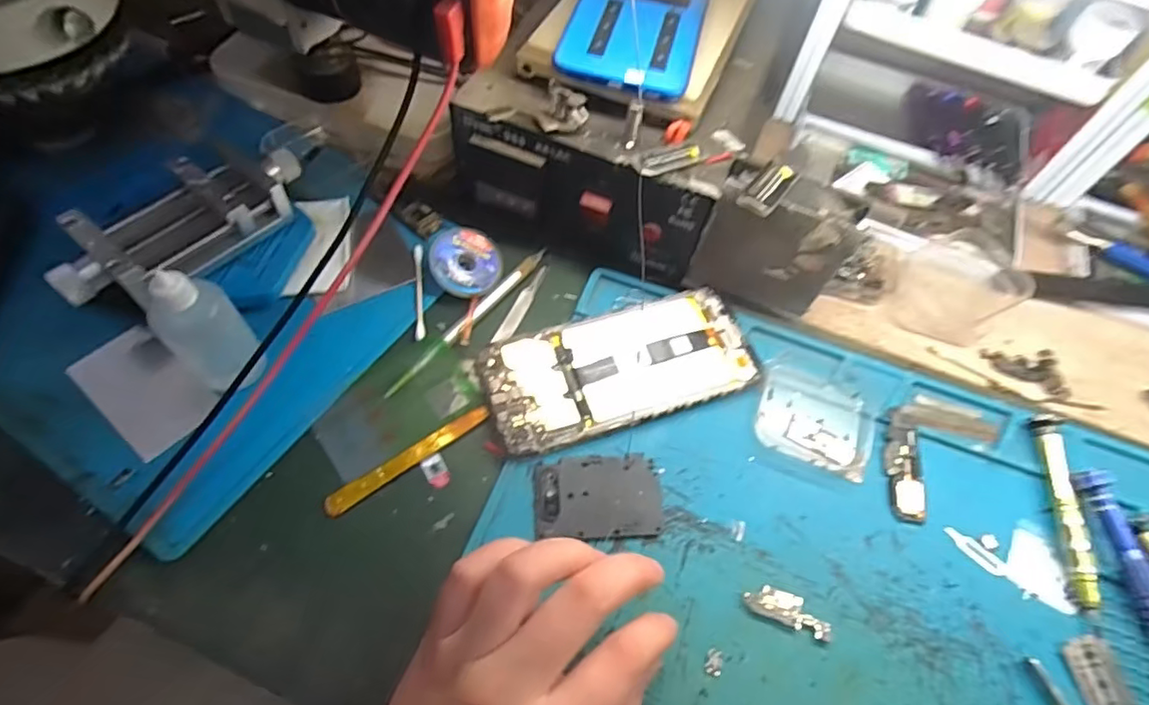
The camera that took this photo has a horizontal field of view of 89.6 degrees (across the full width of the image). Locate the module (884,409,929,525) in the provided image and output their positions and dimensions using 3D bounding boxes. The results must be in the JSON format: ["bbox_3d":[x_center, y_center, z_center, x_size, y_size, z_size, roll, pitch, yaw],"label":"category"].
[{"bbox_3d":[0.189,0.064,0.331,0.020,0.004,0.065,8,60,1],"label":"module"}]

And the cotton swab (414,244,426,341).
[{"bbox_3d":[-0.098,-0.040,0.365,0.005,0.004,0.072,-5,61,-7],"label":"cotton swab"}]

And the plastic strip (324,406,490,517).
[{"bbox_3d":[-0.089,0.056,0.313,0.095,0.004,0.011,-33,68,-20],"label":"plastic strip"}]

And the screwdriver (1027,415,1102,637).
[{"bbox_3d":[0.274,0.089,0.322,0.015,0.013,0.116,11,60,2],"label":"screwdriver"}]

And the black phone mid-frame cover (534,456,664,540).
[{"bbox_3d":[0.013,0.077,0.308,0.067,0.004,0.042,-2,61,-5],"label":"black phone mid-frame cover"}]

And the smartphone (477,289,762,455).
[{"bbox_3d":[0.028,0.008,0.344,0.161,0.011,0.069,-15,63,-12],"label":"smartphone"}]

